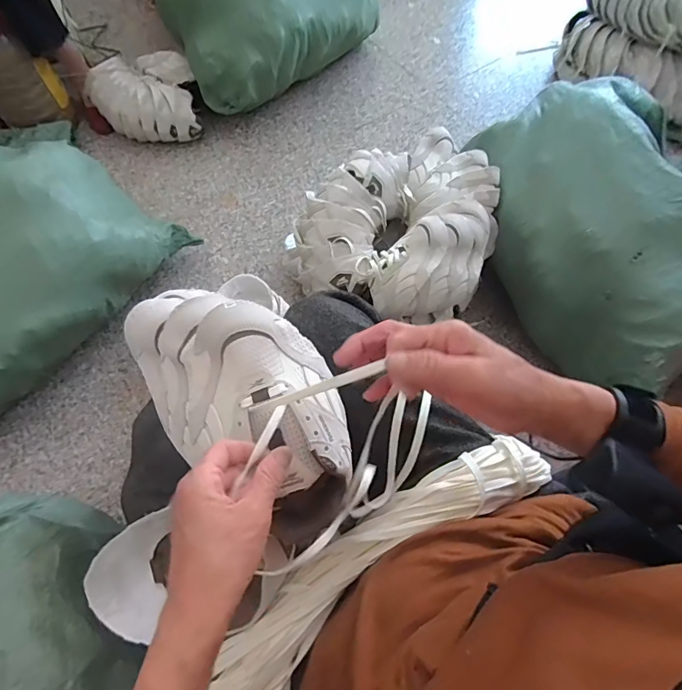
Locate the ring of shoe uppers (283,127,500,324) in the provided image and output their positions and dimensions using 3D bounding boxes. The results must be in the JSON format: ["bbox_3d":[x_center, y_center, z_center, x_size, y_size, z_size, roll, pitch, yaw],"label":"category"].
[{"bbox_3d":[0.121,-0.256,0.888,0.374,0.128,0.401,21,69,7],"label":"ring of shoe uppers"}]

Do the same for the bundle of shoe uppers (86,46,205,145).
[{"bbox_3d":[-0.567,-0.709,1.277,0.319,0.144,0.217,2,64,2],"label":"bundle of shoe uppers"}]

